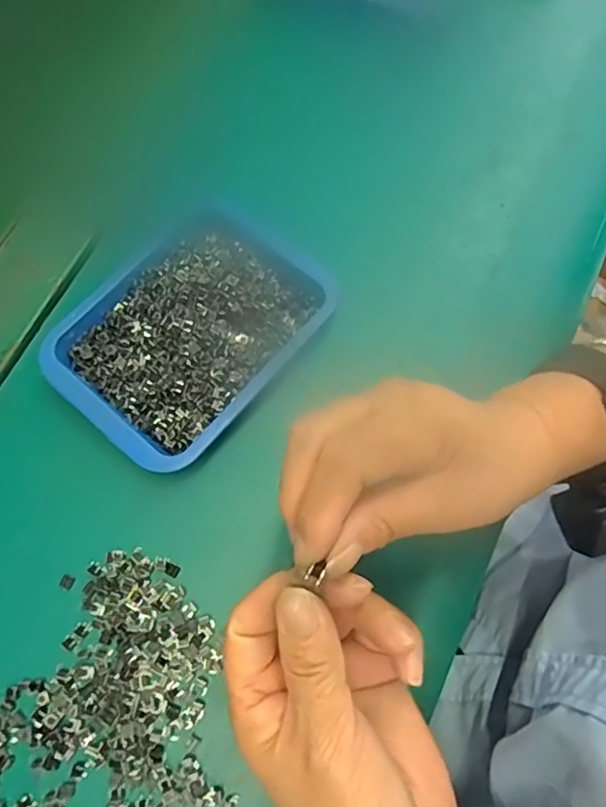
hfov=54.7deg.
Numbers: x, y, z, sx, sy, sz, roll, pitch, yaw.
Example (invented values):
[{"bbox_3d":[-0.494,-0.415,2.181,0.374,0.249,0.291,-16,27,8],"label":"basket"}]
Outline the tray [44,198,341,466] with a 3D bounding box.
[{"bbox_3d":[-0.067,-0.045,0.352,0.119,0.020,0.154,39,77,12],"label":"tray"}]

